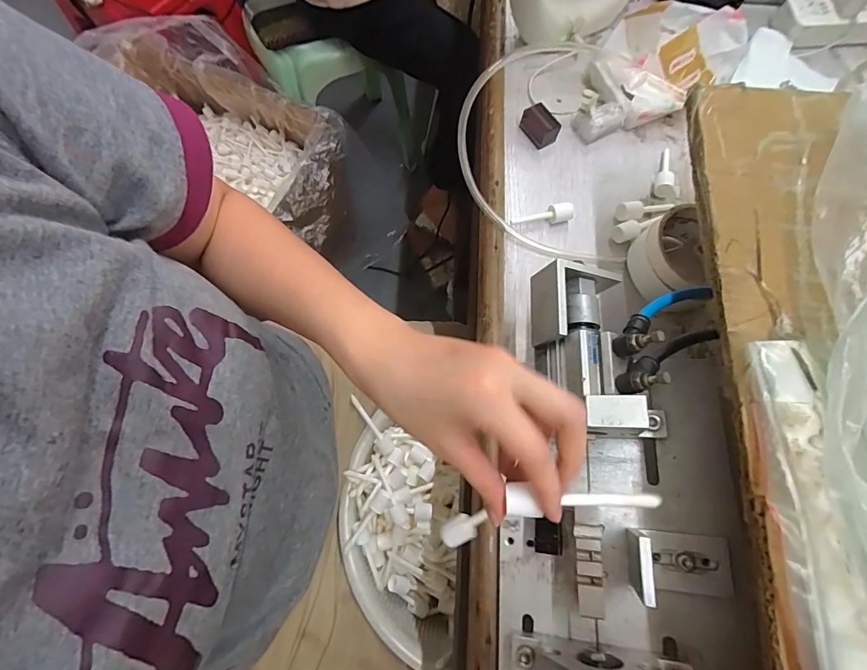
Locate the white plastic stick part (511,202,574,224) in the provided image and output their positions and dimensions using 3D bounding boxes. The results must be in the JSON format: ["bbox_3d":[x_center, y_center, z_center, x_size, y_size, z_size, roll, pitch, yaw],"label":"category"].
[{"bbox_3d":[0.108,-0.120,0.423,0.063,0.017,0.015,-5,71,-3],"label":"white plastic stick part"}]

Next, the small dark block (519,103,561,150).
[{"bbox_3d":[0.115,-0.227,0.457,0.027,0.022,0.041,-30,75,-11],"label":"small dark block"}]

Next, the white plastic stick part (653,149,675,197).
[{"bbox_3d":[0.245,-0.176,0.442,0.017,0.018,0.065,15,71,3],"label":"white plastic stick part"}]

